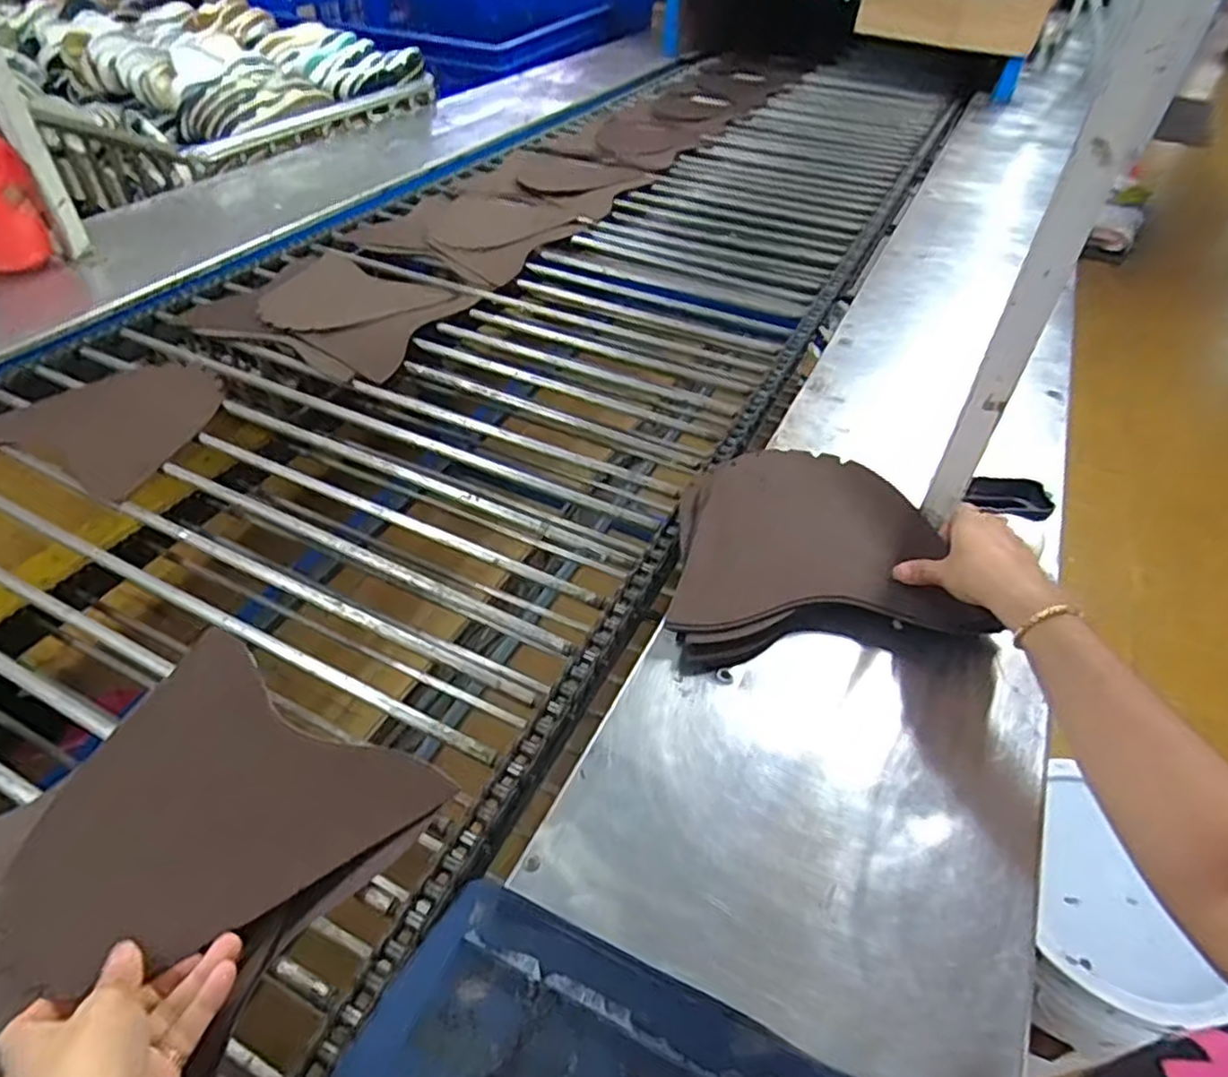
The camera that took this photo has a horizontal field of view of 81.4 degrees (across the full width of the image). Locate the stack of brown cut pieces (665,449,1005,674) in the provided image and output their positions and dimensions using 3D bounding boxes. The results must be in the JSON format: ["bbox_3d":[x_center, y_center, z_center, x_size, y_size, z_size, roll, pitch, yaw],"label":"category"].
[{"bbox_3d":[0.168,0.010,0.647,0.247,0.043,0.229,-6,46,-2],"label":"stack of brown cut pieces"}]

